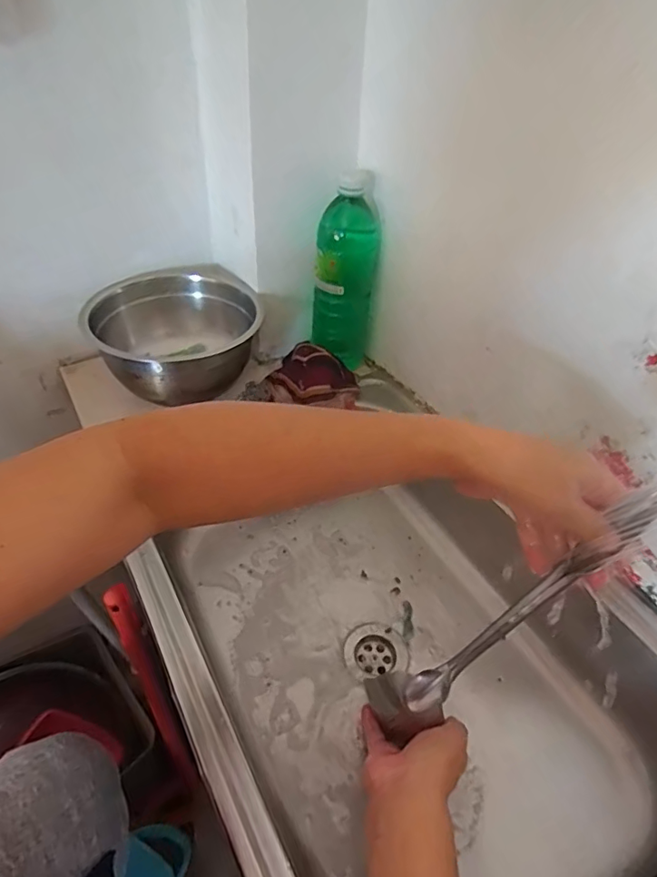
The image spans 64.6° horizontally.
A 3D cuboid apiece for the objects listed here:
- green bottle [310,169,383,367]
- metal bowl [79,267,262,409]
[{"bbox_3d":[0.021,-0.212,0.691,0.077,0.242,0.078,6,42,2],"label":"green bottle"},{"bbox_3d":[-0.195,-0.133,0.676,0.213,0.087,0.226,2,42,-2],"label":"metal bowl"}]

